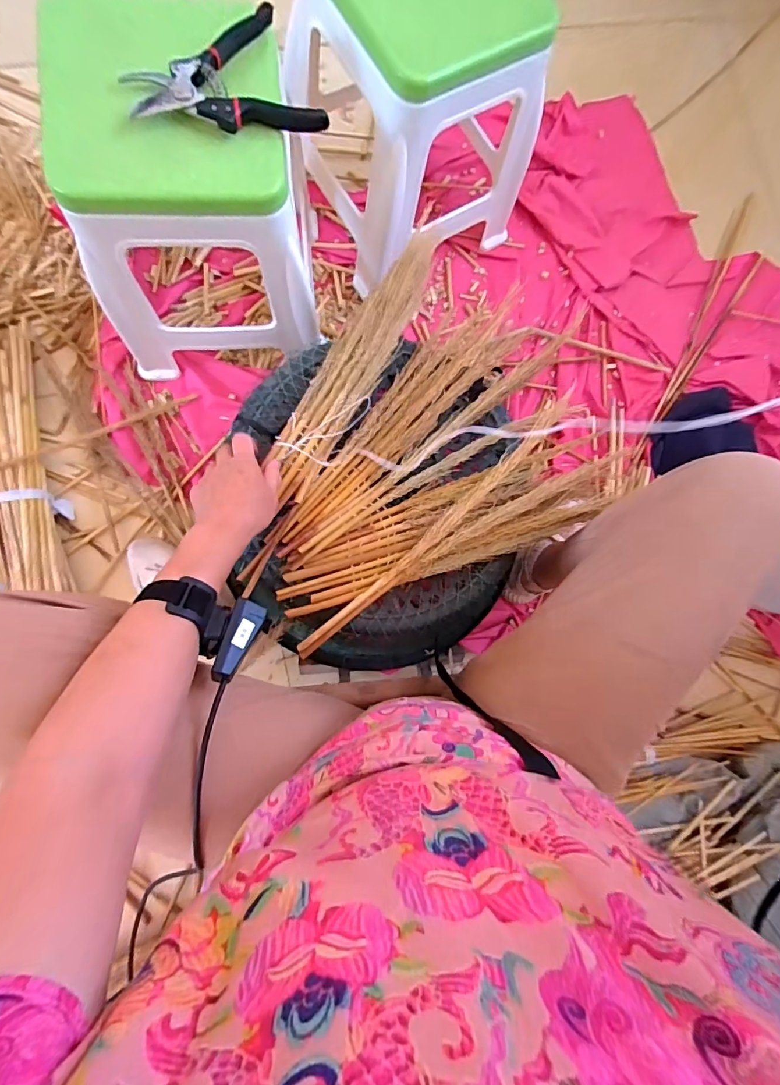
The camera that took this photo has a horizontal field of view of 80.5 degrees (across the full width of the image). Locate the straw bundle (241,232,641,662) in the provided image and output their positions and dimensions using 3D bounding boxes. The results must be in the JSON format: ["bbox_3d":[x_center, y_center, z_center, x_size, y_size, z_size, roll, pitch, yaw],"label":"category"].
[{"bbox_3d":[0.014,-0.126,0.553,0.439,0.052,0.368,-27,89,-8],"label":"straw bundle"}]

